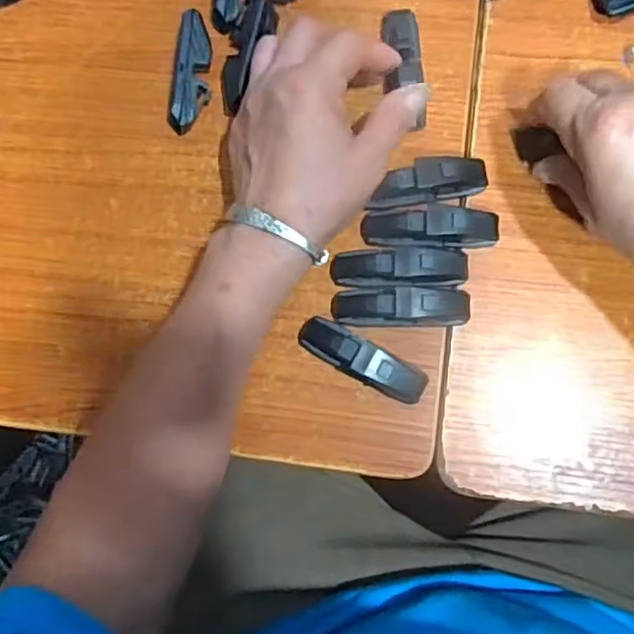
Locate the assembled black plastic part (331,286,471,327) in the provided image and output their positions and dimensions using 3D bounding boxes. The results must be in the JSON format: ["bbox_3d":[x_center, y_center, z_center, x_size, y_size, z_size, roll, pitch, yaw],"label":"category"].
[{"bbox_3d":[0.047,-0.006,0.373,0.077,0.022,0.021,2,82,5],"label":"assembled black plastic part"}]

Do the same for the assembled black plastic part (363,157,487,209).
[{"bbox_3d":[0.064,-0.078,0.380,0.069,0.024,0.020,-14,81,2],"label":"assembled black plastic part"}]

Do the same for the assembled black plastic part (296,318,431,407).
[{"bbox_3d":[0.025,0.024,0.372,0.077,0.023,0.021,30,85,8],"label":"assembled black plastic part"}]

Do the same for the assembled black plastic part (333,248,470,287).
[{"bbox_3d":[0.047,-0.028,0.375,0.076,0.022,0.023,3,83,5],"label":"assembled black plastic part"}]

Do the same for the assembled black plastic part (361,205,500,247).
[{"bbox_3d":[0.065,-0.052,0.377,0.077,0.023,0.020,0,82,4],"label":"assembled black plastic part"}]

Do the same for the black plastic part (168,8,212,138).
[{"bbox_3d":[-0.076,-0.149,0.403,0.022,0.019,0.072,10,83,6],"label":"black plastic part"}]

